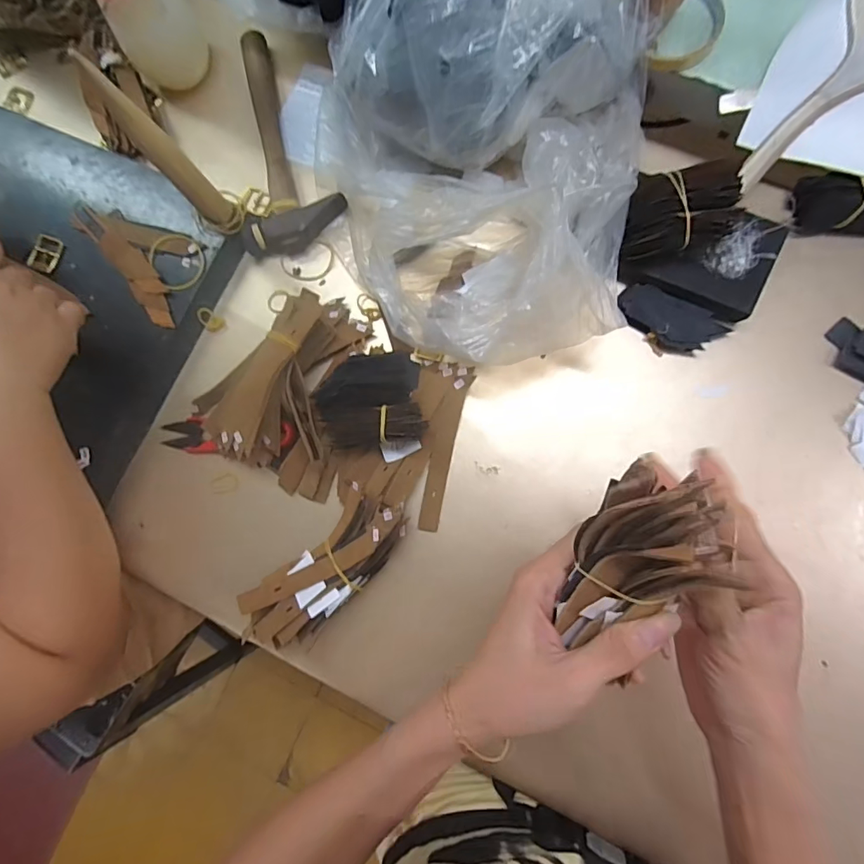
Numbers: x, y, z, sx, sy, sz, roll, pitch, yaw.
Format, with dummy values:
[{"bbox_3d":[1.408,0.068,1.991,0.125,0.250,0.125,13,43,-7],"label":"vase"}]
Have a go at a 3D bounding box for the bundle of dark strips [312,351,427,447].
[{"bbox_3d":[-0.051,-0.026,0.376,0.083,0.032,0.074,-6,82,4],"label":"bundle of dark strips"}]

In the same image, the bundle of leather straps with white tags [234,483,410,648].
[{"bbox_3d":[-0.080,0.105,0.362,0.060,0.043,0.149,44,88,9],"label":"bundle of leather straps with white tags"}]

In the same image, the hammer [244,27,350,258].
[{"bbox_3d":[-0.149,-0.265,0.429,0.091,0.023,0.207,-19,81,2],"label":"hammer"}]

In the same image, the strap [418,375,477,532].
[{"bbox_3d":[0.009,0.016,0.384,0.019,0.007,0.128,13,85,6],"label":"strap"}]

